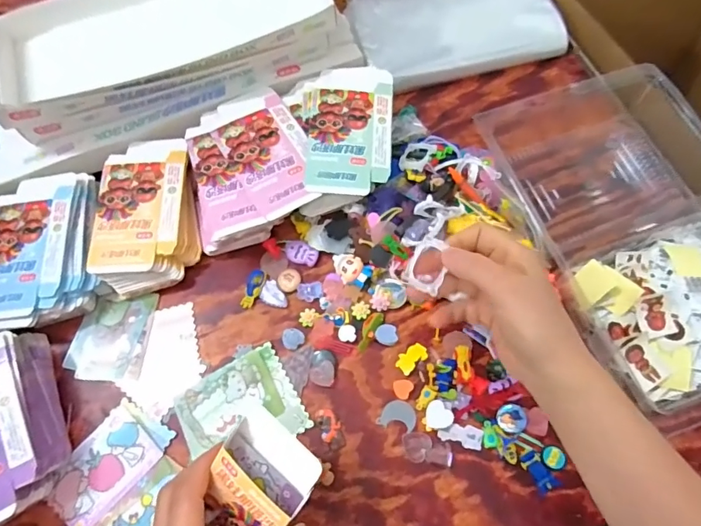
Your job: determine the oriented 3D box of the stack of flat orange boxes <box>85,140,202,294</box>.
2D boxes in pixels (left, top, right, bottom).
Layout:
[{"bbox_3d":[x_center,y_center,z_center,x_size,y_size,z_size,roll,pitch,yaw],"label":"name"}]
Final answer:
[{"bbox_3d":[-0.207,-0.047,0.485,0.098,0.047,0.149,-8,65,-1],"label":"stack of flat orange boxes"}]

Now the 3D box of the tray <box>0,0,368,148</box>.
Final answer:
[{"bbox_3d":[-0.185,-0.244,0.515,0.370,0.078,0.172,-15,66,-4],"label":"tray"}]

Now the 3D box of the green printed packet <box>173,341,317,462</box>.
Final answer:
[{"bbox_3d":[-0.099,0.131,0.420,0.100,0.007,0.084,-28,67,-10],"label":"green printed packet"}]

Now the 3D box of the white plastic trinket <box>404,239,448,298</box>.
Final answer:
[{"bbox_3d":[0.062,0.002,0.371,0.030,0.004,0.042,26,105,25],"label":"white plastic trinket"}]

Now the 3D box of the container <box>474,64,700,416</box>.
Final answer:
[{"bbox_3d":[0.277,-0.043,0.459,0.204,0.063,0.346,-14,66,-4],"label":"container"}]

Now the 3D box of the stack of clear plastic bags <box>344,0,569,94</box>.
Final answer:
[{"bbox_3d":[0.129,-0.302,0.586,0.247,0.041,0.163,-16,66,-5],"label":"stack of clear plastic bags"}]

